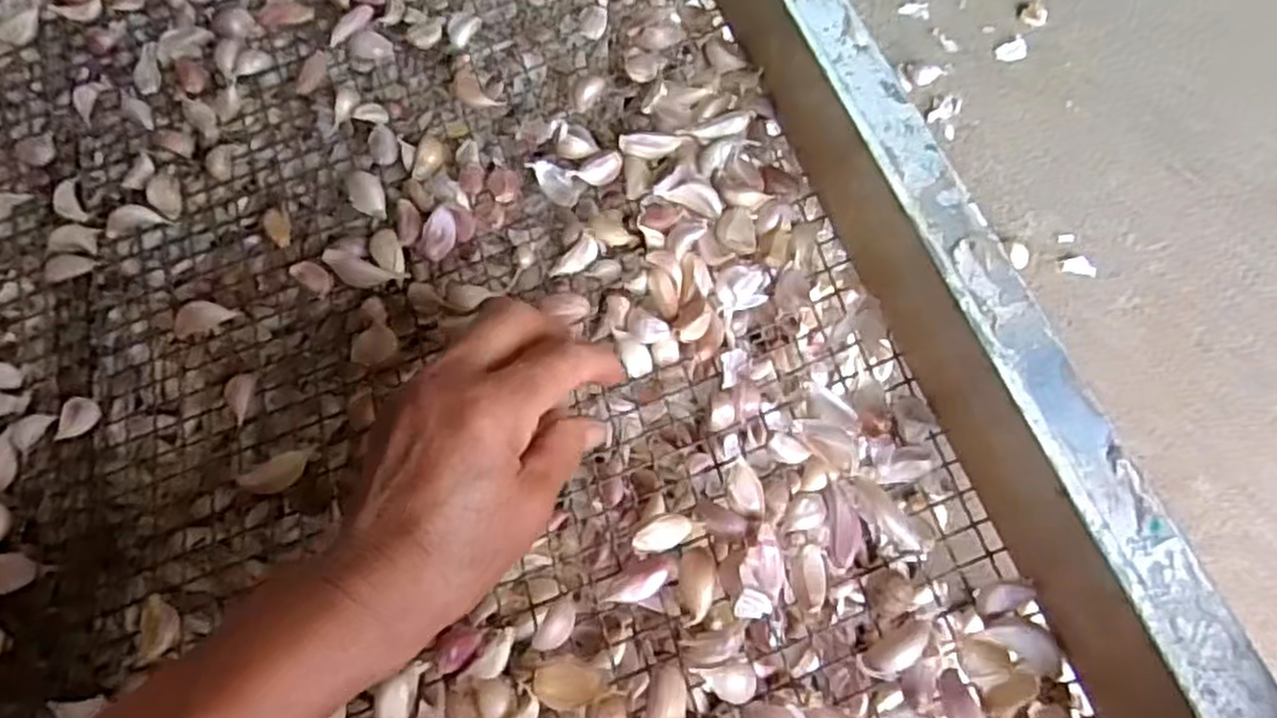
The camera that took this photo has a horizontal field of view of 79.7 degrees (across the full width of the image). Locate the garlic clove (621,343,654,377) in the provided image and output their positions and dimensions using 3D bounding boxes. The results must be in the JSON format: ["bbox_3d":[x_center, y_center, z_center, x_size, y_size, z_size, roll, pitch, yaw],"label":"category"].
[{"bbox_3d":[0.000,0.000,0.357,0.012,0.007,0.015,-21,68,-7],"label":"garlic clove"}]

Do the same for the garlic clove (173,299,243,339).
[{"bbox_3d":[-0.219,-0.021,0.388,0.030,0.011,0.015,-8,73,-2],"label":"garlic clove"}]

